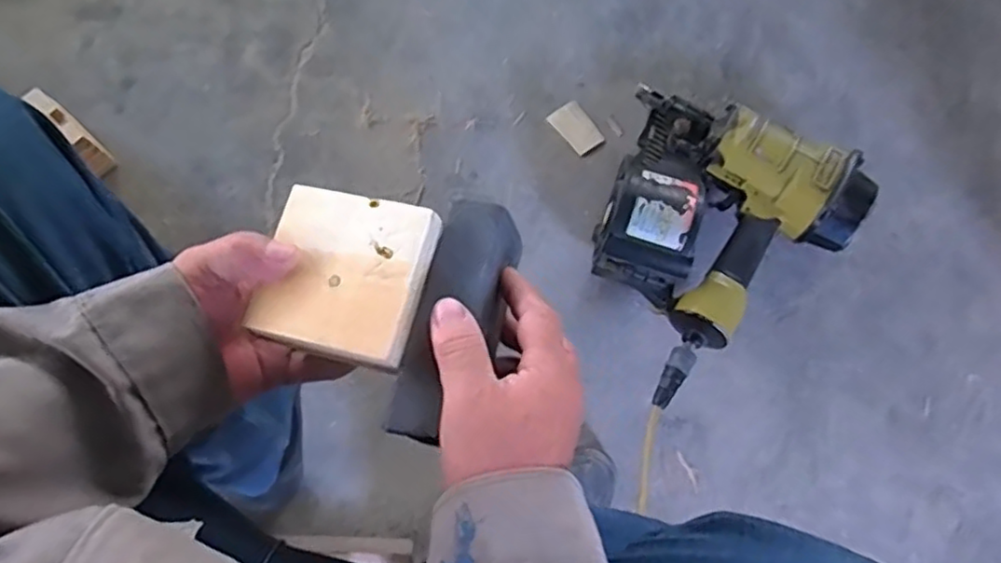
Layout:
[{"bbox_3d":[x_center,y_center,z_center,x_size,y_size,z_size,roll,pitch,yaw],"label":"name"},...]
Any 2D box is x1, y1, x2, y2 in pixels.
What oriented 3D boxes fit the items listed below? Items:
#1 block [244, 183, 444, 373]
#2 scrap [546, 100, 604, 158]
[{"bbox_3d":[-0.091,-0.005,0.388,0.094,0.022,0.093,15,73,2],"label":"block"},{"bbox_3d":[0.104,-0.209,0.923,0.048,0.004,0.074,-36,78,-11],"label":"scrap"}]

